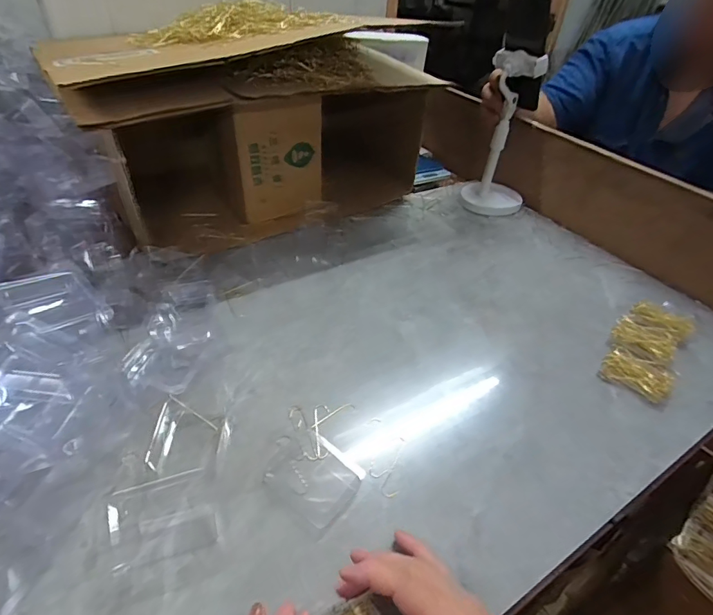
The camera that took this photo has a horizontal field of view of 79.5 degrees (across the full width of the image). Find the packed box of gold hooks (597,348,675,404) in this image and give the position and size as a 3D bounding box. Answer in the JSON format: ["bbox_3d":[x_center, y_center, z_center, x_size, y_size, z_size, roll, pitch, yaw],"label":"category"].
[{"bbox_3d":[0.332,0.079,0.509,0.070,0.017,0.054,32,47,29],"label":"packed box of gold hooks"}]

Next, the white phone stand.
[{"bbox_3d":[0.272,-0.305,0.769,0.112,0.260,0.095,16,41,13],"label":"white phone stand"}]

